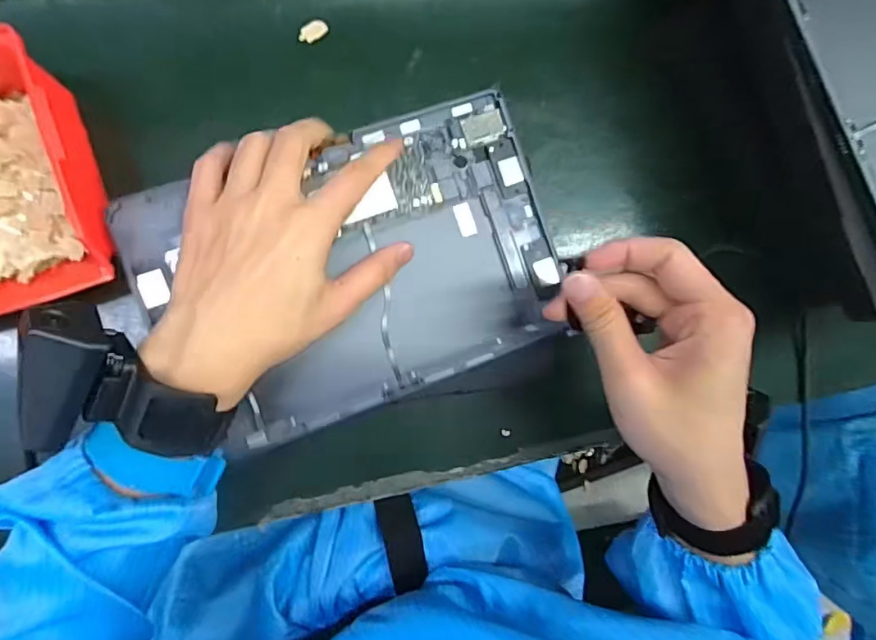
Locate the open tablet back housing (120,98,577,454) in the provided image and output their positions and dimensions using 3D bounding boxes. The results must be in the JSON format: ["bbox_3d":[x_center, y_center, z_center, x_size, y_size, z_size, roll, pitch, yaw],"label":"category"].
[{"bbox_3d":[-0.050,-0.030,0.337,0.256,0.010,0.166,-20,93,-8],"label":"open tablet back housing"}]

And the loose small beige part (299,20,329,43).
[{"bbox_3d":[-0.085,-0.196,0.360,0.021,0.004,0.011,-32,95,-8],"label":"loose small beige part"}]

